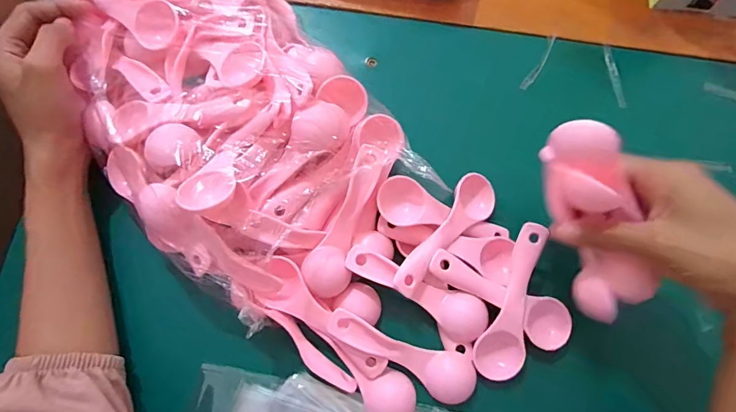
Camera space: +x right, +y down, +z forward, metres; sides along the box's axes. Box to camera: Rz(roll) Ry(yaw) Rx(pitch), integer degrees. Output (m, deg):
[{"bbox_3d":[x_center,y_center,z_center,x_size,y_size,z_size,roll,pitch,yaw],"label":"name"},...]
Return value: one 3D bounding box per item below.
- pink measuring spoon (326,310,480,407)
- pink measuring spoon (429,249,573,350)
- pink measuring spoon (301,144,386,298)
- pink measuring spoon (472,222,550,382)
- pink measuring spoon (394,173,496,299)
[{"bbox_3d":[0.026,0.102,0.296,0.110,0.015,0.033,30,78,6],"label":"pink measuring spoon"},{"bbox_3d":[0.095,0.069,0.306,0.109,0.019,0.034,22,77,5],"label":"pink measuring spoon"},{"bbox_3d":[-0.015,0.011,0.300,0.032,0.015,0.109,22,91,4],"label":"pink measuring spoon"},{"bbox_3d":[0.106,0.069,0.301,0.033,0.024,0.110,20,77,4],"label":"pink measuring spoon"},{"bbox_3d":[0.059,0.020,0.314,0.031,0.025,0.112,40,79,8],"label":"pink measuring spoon"}]

